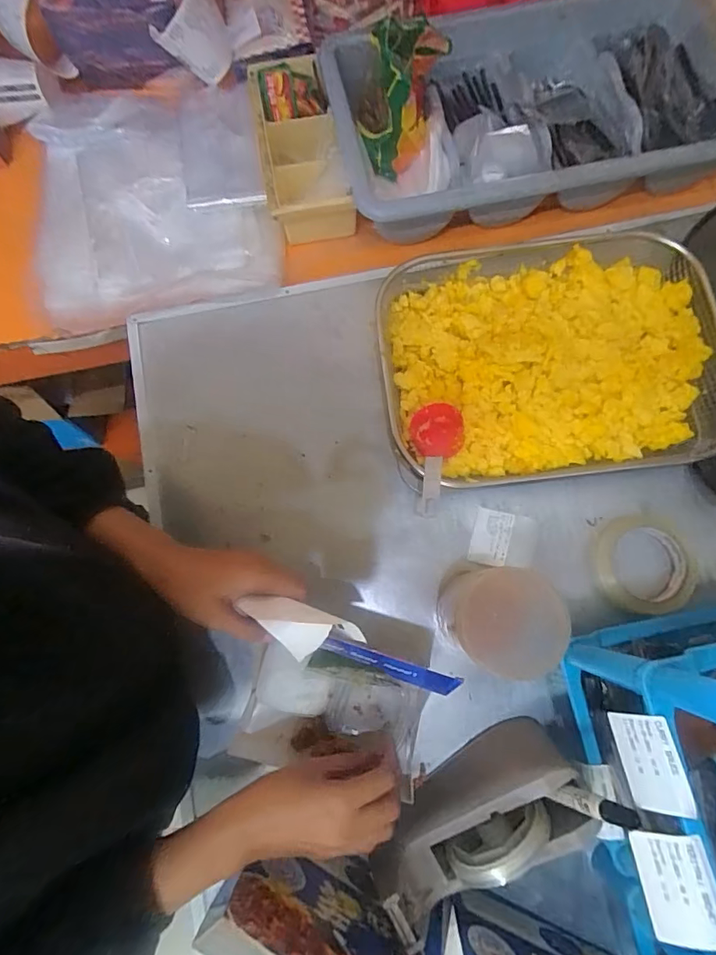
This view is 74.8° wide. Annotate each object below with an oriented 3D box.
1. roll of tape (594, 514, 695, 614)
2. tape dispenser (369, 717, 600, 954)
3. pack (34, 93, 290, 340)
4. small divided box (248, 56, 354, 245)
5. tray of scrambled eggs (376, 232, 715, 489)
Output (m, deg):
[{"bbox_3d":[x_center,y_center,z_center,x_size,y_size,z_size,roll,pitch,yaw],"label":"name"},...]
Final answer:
[{"bbox_3d":[0.303,0.091,0.496,0.085,0.033,0.099,-5,77,-1],"label":"roll of tape"},{"bbox_3d":[0.104,0.305,0.412,0.199,0.101,0.070,-31,79,-7],"label":"tape dispenser"},{"bbox_3d":[-0.273,-0.366,0.607,0.318,0.037,0.326,-8,77,-1],"label":"pack"},{"bbox_3d":[-0.077,-0.419,0.606,0.096,0.069,0.232,-13,77,-3],"label":"small divided box"},{"bbox_3d":[0.210,-0.136,0.533,0.362,0.071,0.294,-7,77,-1],"label":"tray of scrambled eggs"}]

